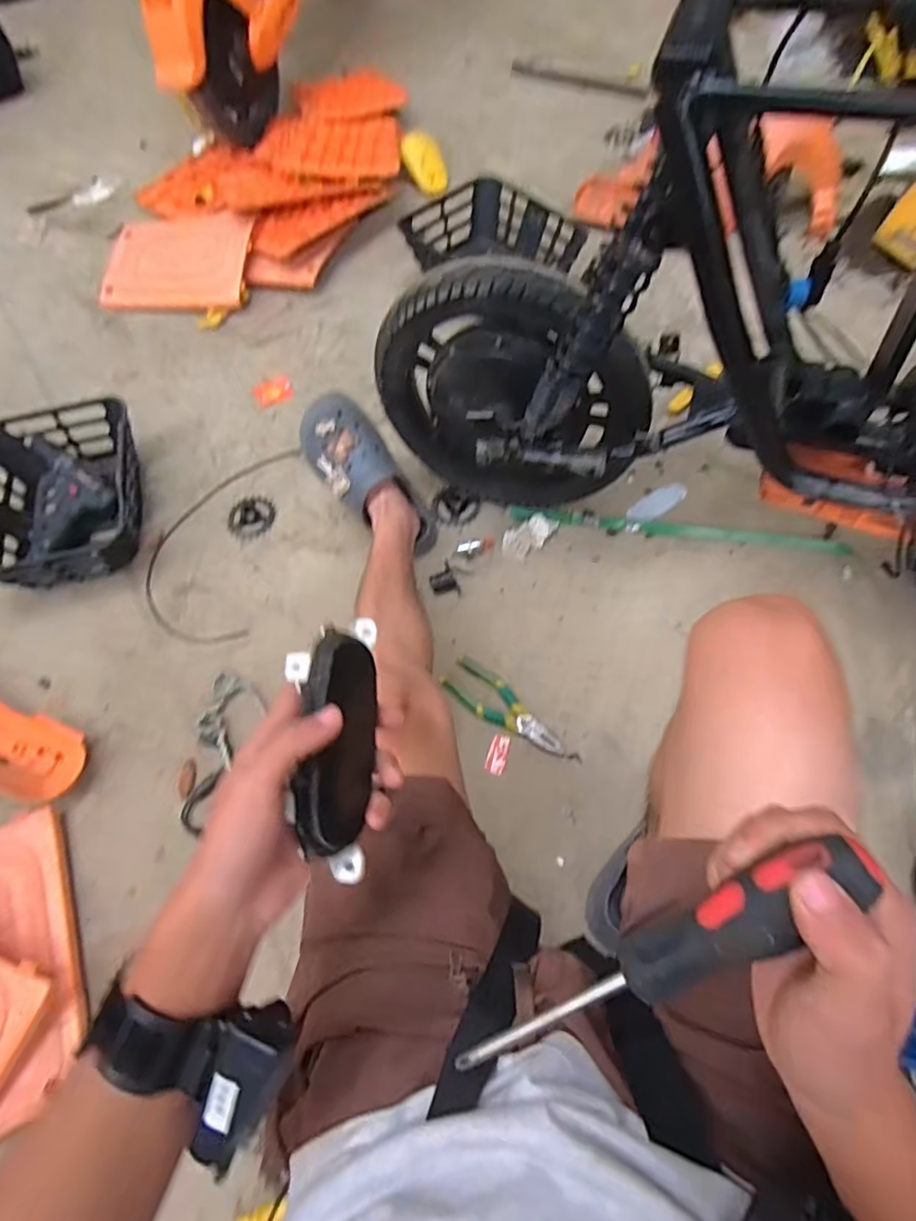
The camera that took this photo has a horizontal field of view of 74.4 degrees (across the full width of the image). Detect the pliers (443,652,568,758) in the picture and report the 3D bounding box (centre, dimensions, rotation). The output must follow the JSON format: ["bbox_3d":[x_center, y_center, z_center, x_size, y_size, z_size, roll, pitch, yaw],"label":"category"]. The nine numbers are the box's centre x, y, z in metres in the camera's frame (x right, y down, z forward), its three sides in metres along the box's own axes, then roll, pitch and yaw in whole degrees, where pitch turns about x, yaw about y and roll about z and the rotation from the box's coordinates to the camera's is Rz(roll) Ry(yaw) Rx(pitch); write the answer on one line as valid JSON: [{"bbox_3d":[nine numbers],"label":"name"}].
[{"bbox_3d":[0.066,0.139,0.847,0.191,0.019,0.063,38,71,19],"label":"pliers"}]

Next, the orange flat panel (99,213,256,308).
[{"bbox_3d":[-0.605,-0.758,1.305,0.322,0.022,0.246,1,72,9],"label":"orange flat panel"}]

